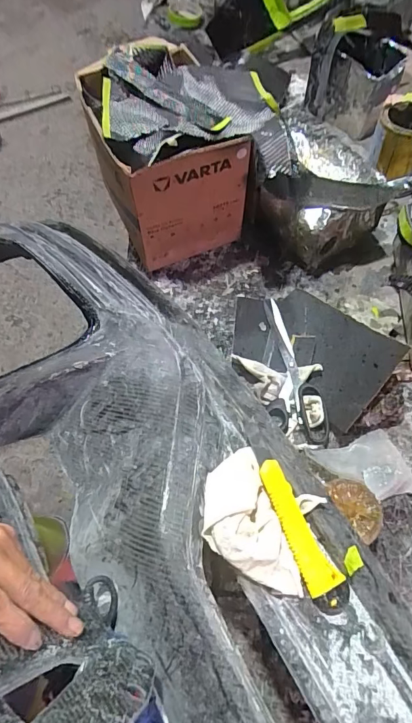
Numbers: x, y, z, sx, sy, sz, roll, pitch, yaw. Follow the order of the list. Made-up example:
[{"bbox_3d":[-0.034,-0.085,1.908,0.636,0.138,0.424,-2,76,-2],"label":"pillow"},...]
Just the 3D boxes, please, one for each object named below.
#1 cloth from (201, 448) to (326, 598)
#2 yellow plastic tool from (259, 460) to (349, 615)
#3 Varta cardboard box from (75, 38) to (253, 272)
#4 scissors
[{"bbox_3d":[0.054,0.152,0.402,0.130,0.044,0.100,35,72,16],"label":"cloth"},{"bbox_3d":[0.094,0.168,0.409,0.035,0.012,0.145,-21,67,-7],"label":"yellow plastic tool"},{"bbox_3d":[-0.086,-0.367,0.727,0.209,0.229,0.349,-26,68,-9],"label":"Varta cardboard box"},{"bbox_3d":[0.128,0.007,0.635,0.077,0.021,0.254,-6,66,-1],"label":"scissors"}]

